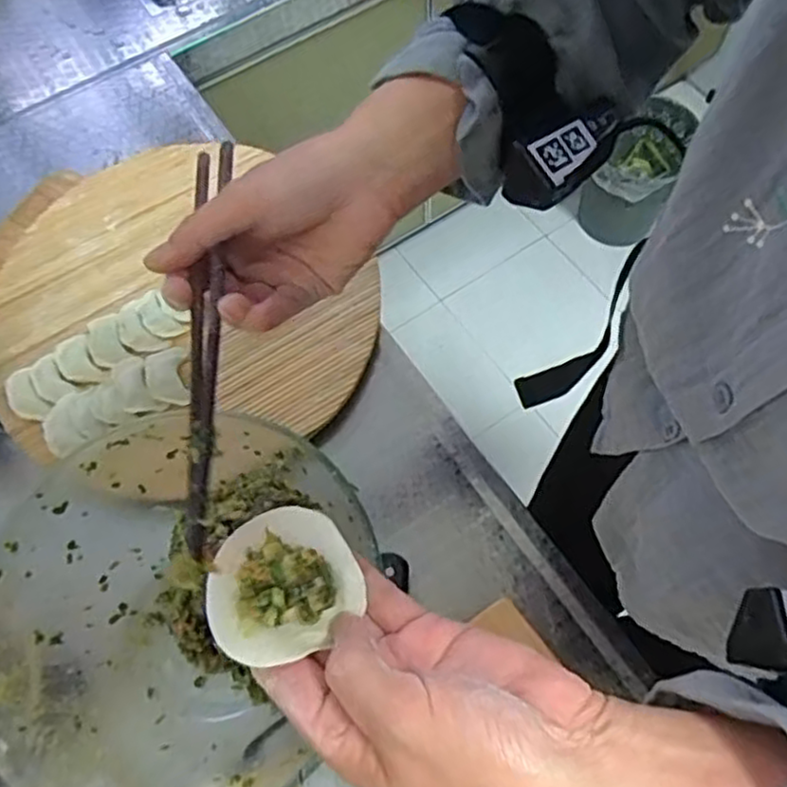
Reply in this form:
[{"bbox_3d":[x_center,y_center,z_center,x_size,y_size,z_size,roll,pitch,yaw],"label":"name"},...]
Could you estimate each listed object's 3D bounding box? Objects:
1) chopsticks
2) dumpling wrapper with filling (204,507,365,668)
[{"bbox_3d":[-0.088,-0.035,0.340,0.019,0.013,0.232,-7,59,0],"label":"chopsticks"},{"bbox_3d":[-0.046,0.075,0.292,0.059,0.018,0.059,-19,65,-6],"label":"dumpling wrapper with filling"}]

